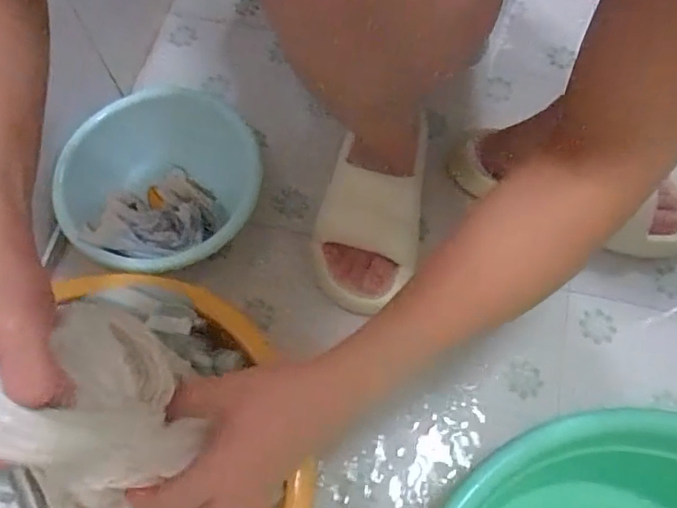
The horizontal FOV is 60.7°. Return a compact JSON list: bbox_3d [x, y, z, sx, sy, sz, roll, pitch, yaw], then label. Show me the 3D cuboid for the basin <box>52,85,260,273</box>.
[{"bbox_3d":[-0.213,-0.089,0.688,0.235,0.094,0.256,-1,66,2],"label":"basin"}]

